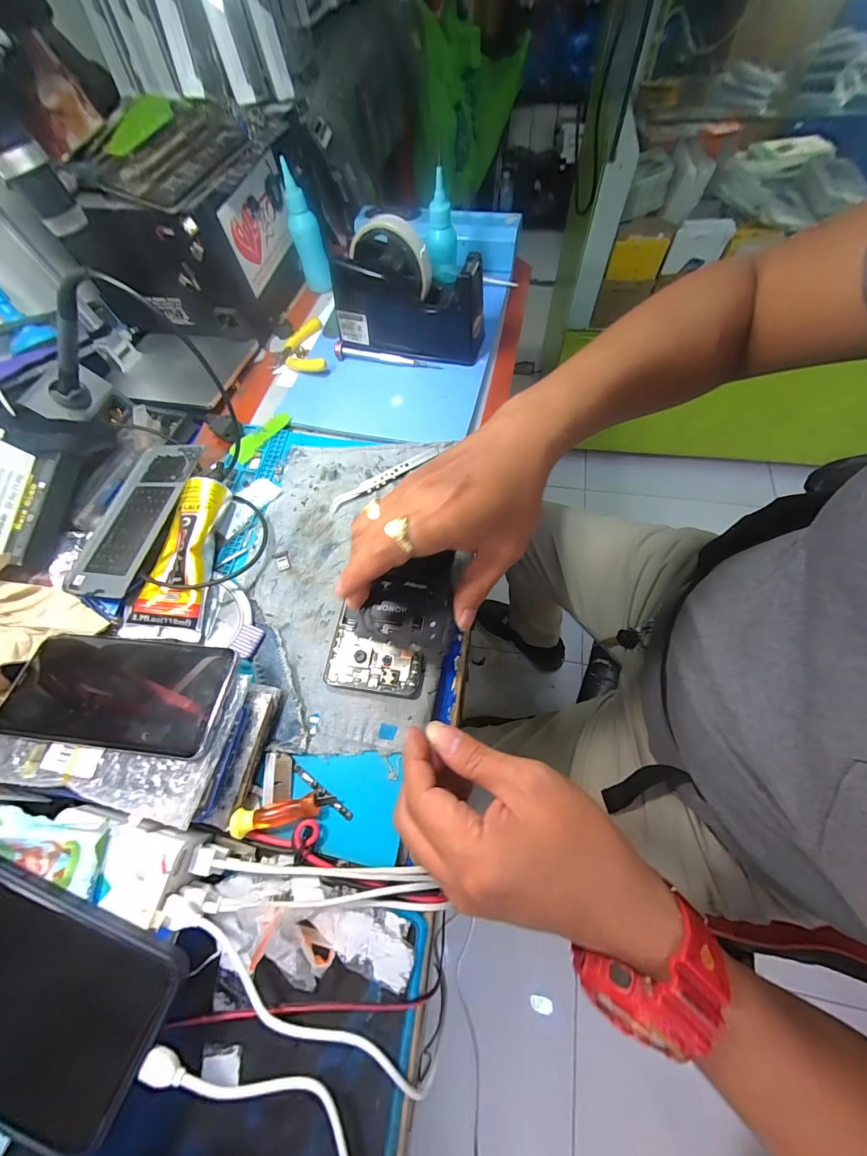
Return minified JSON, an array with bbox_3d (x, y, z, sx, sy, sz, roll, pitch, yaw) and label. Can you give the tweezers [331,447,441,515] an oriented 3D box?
[{"bbox_3d":[-0.049,-0.097,0.365,0.115,0.016,0.012,-30,67,-9],"label":"tweezers"}]

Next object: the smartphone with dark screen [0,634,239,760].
[{"bbox_3d":[-0.221,0.078,0.264,0.159,0.005,0.073,3,63,8],"label":"smartphone with dark screen"}]

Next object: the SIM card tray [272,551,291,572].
[{"bbox_3d":[-0.136,-0.016,0.338,0.014,0.004,0.020,-26,66,-7],"label":"SIM card tray"}]

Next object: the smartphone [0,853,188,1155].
[{"bbox_3d":[-0.221,0.213,0.197,0.158,0.015,0.082,24,66,1],"label":"smartphone"}]

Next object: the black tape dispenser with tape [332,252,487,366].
[{"bbox_3d":[-0.026,-0.286,0.404,0.159,0.083,0.052,12,67,8],"label":"black tape dispenser with tape"}]

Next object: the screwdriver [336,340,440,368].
[{"bbox_3d":[-0.052,-0.247,0.425,0.120,0.010,0.014,11,67,9],"label":"screwdriver"}]

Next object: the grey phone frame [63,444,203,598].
[{"bbox_3d":[-0.263,-0.057,0.335,0.071,0.005,0.155,6,67,17],"label":"grey phone frame"}]

